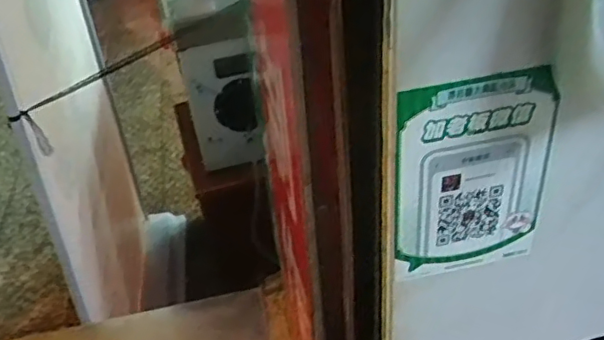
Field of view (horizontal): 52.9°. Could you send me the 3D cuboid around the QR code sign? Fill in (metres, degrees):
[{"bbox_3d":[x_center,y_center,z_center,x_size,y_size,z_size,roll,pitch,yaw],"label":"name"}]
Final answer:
[{"bbox_3d":[0.178,0.010,0.619,0.168,0.239,0.011,-12,37,-9],"label":"QR code sign"}]

